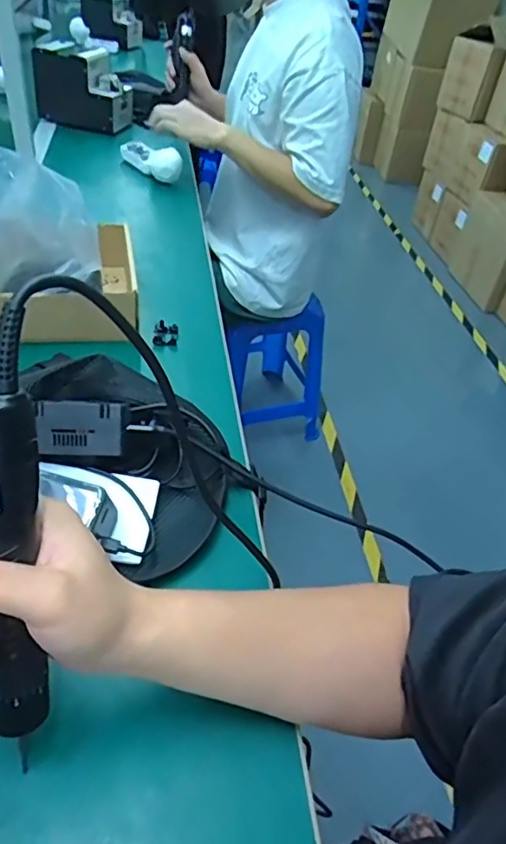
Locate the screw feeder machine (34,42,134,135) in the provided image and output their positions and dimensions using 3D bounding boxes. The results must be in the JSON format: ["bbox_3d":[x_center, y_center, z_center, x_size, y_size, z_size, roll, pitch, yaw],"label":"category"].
[{"bbox_3d":[-0.382,-0.750,1.284,0.196,0.147,0.124,11,41,3],"label":"screw feeder machine"}]

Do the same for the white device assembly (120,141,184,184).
[{"bbox_3d":[-0.202,-0.523,1.113,0.045,0.061,0.183,-23,50,-30],"label":"white device assembly"}]

